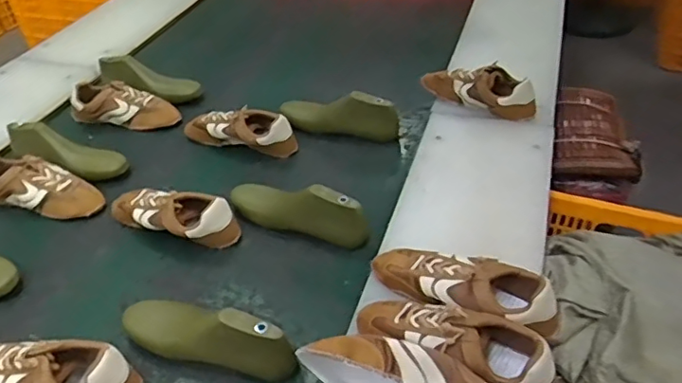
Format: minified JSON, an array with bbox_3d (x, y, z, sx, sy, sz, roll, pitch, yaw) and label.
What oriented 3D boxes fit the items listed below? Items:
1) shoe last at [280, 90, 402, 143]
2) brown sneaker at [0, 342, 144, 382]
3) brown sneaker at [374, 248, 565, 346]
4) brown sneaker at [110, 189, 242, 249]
[{"bbox_3d":[-0.008,-0.163,1.200,0.261,0.101,0.071,14,43,19],"label":"shoe last"},{"bbox_3d":[-0.391,0.241,0.747,0.249,0.071,0.084,5,41,9],"label":"brown sneaker"},{"bbox_3d":[0.166,0.129,0.778,0.256,0.084,0.087,19,45,23],"label":"brown sneaker"},{"bbox_3d":[-0.297,0.041,0.980,0.243,0.076,0.082,12,43,17],"label":"brown sneaker"}]

